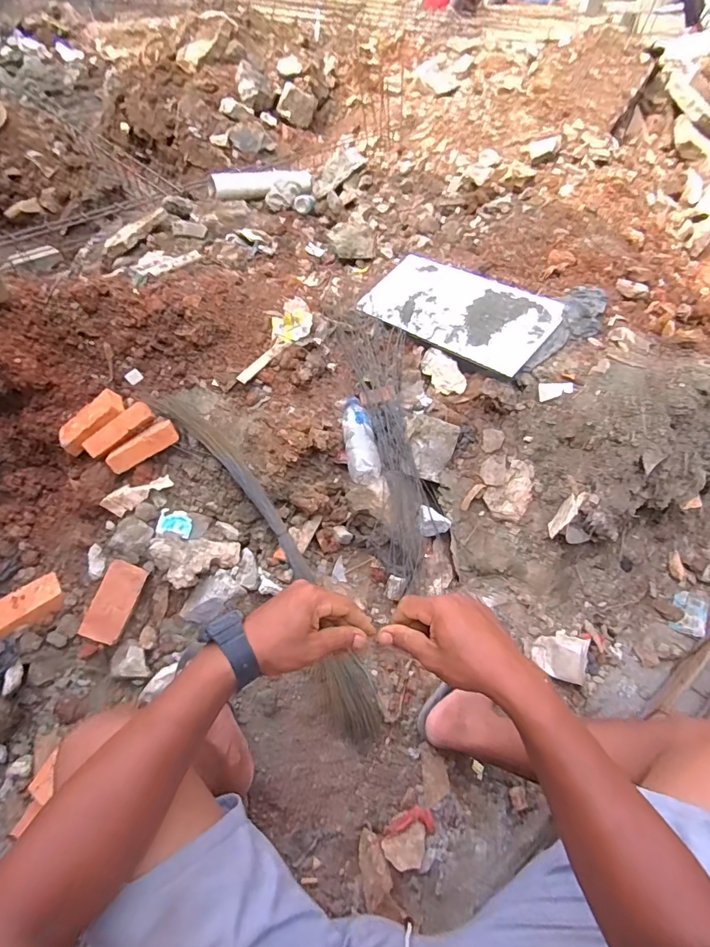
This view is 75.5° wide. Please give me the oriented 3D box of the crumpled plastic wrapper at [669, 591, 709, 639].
[{"bbox_3d":[0.731,0.305,1.005,0.064,0.013,0.101,23,55,19],"label":"crumpled plastic wrapper"}]

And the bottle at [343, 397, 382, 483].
[{"bbox_3d":[0.009,-0.088,1.010,0.068,0.049,0.238,-6,51,-3],"label":"bottle"}]

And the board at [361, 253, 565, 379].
[{"bbox_3d":[0.251,-0.423,1.159,0.490,0.017,0.264,35,71,32],"label":"board"}]

